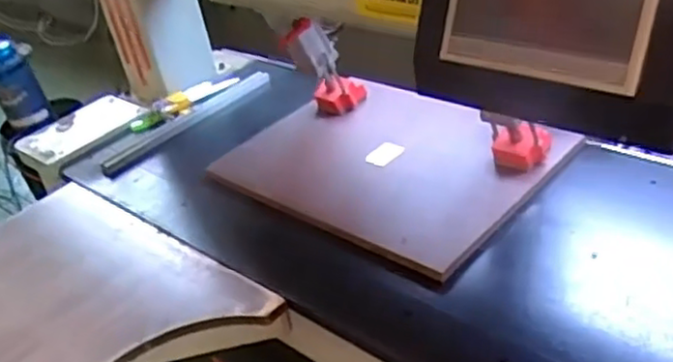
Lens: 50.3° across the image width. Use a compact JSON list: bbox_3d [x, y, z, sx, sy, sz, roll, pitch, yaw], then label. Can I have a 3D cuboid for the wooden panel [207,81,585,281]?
[{"bbox_3d":[0.089,-0.037,1.223,0.502,0.025,0.412,24,46,40],"label":"wooden panel"}]

